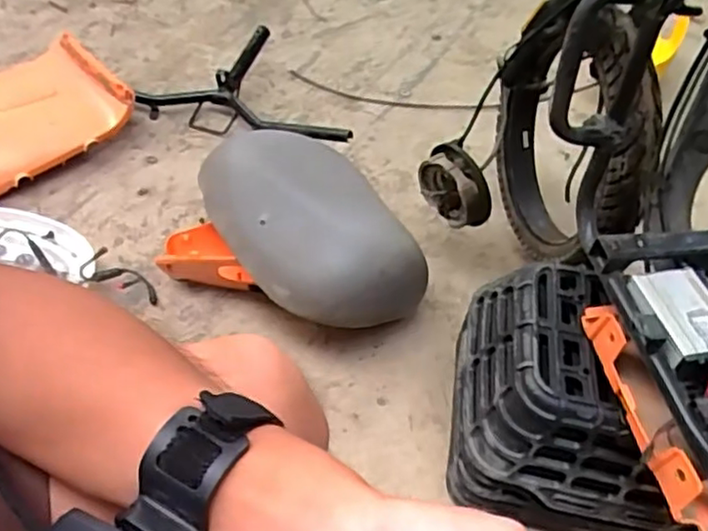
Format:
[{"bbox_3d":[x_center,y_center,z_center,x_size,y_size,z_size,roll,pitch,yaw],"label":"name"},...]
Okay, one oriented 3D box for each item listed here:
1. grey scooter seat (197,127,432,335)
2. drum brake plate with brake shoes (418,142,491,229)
[{"bbox_3d":[-0.066,-0.062,0.885,0.215,0.095,0.333,-22,56,-22],"label":"grey scooter seat"},{"bbox_3d":[0.139,-0.108,0.917,0.048,0.106,0.110,-30,59,-27],"label":"drum brake plate with brake shoes"}]

